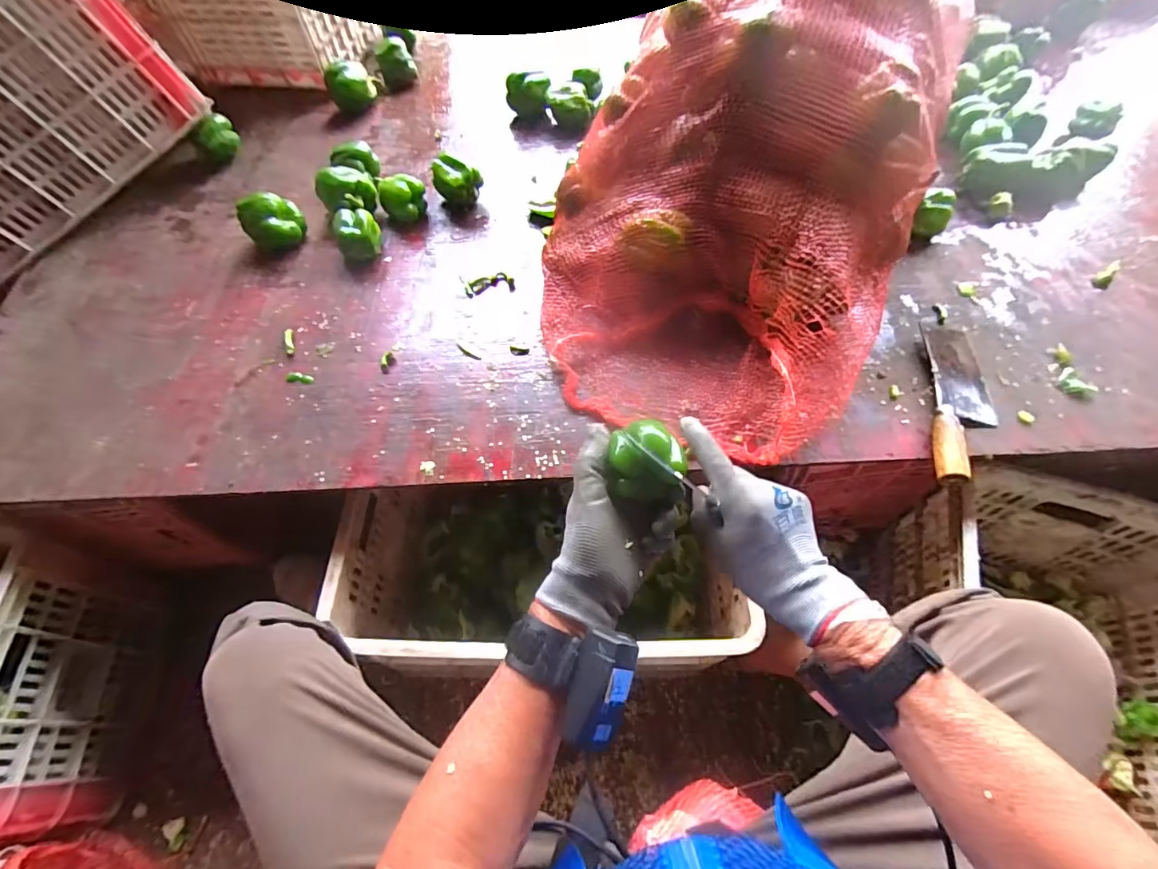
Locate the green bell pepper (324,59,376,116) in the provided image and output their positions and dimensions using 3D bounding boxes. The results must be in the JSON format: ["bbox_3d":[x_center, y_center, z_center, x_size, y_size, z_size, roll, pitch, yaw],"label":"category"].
[{"bbox_3d":[-0.455,-0.698,1.019,0.098,0.076,0.113,-21,61,-11],"label":"green bell pepper"}]

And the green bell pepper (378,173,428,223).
[{"bbox_3d":[-0.292,-0.393,0.849,0.074,0.054,0.076,-17,60,-9],"label":"green bell pepper"}]

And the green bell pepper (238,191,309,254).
[{"bbox_3d":[-0.491,-0.343,0.820,0.083,0.082,0.087,-13,60,-6],"label":"green bell pepper"}]

